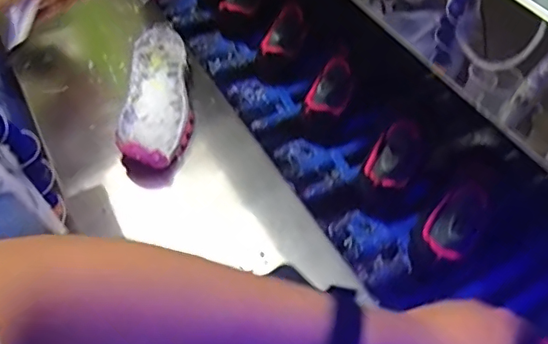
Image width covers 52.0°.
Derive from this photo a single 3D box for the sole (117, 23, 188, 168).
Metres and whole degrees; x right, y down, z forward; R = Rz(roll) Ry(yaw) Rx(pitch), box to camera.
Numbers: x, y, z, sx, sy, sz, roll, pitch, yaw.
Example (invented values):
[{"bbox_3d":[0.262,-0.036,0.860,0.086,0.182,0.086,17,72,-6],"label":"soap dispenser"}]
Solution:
[{"bbox_3d":[-0.157,-0.101,0.766,0.086,0.060,0.264,-2,50,-3],"label":"sole"}]

